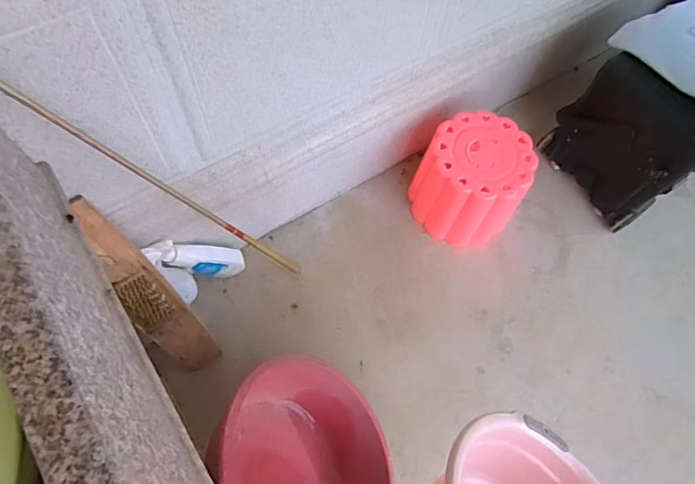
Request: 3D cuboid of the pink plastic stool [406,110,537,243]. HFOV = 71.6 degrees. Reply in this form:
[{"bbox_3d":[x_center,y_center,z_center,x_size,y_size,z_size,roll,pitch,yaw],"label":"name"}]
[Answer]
[{"bbox_3d":[0.286,-0.140,1.133,0.232,0.212,0.226,26,68,8],"label":"pink plastic stool"}]

